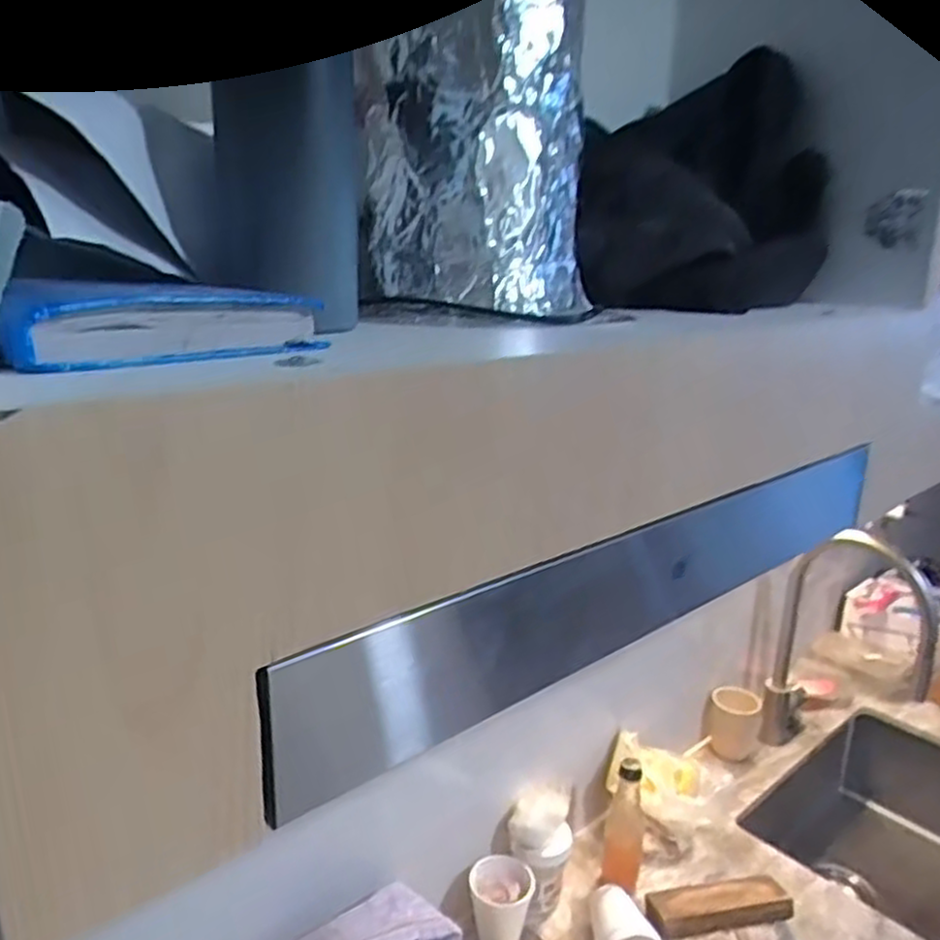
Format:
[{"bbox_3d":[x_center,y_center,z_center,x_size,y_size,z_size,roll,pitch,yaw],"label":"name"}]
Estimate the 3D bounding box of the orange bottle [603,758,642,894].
[{"bbox_3d":[0.203,0.470,1.002,0.052,0.185,0.051,5,17,11],"label":"orange bottle"}]

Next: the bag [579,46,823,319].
[{"bbox_3d":[0.206,-0.247,0.642,0.101,0.211,0.230,16,22,42],"label":"bag"}]

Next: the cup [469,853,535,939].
[{"bbox_3d":[0.038,0.523,0.921,0.073,0.089,0.075,1,16,0],"label":"cup"}]

